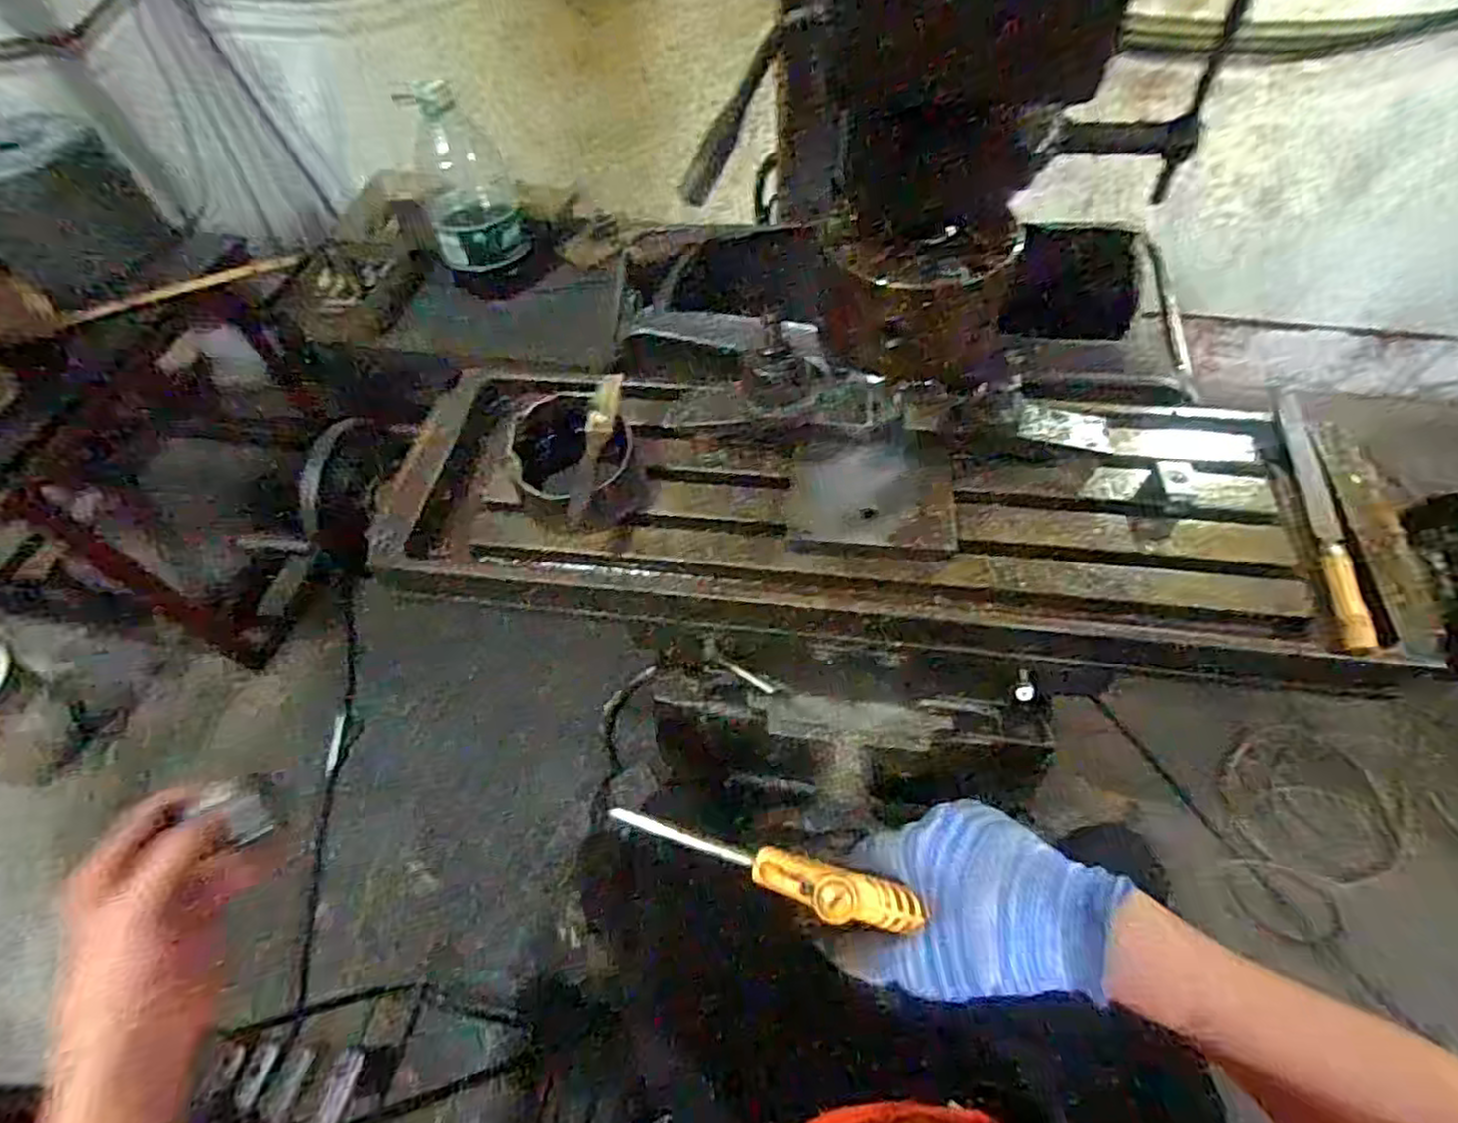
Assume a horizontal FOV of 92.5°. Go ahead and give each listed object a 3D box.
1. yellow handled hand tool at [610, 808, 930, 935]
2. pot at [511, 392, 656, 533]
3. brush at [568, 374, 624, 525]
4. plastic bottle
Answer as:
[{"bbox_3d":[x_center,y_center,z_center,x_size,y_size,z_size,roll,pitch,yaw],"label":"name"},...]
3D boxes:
[{"bbox_3d":[0.017,0.146,0.331,0.149,0.016,0.024,17,59,6],"label":"yellow handled hand tool"},{"bbox_3d":[-0.126,-0.081,0.578,0.098,0.052,0.106,-1,57,2],"label":"pot"},{"bbox_3d":[-0.110,-0.094,0.576,0.023,0.023,0.129,16,89,13],"label":"brush"},{"bbox_3d":[-0.506,-0.726,1.324,0.168,0.318,0.147,-19,58,-9],"label":"plastic bottle"}]

